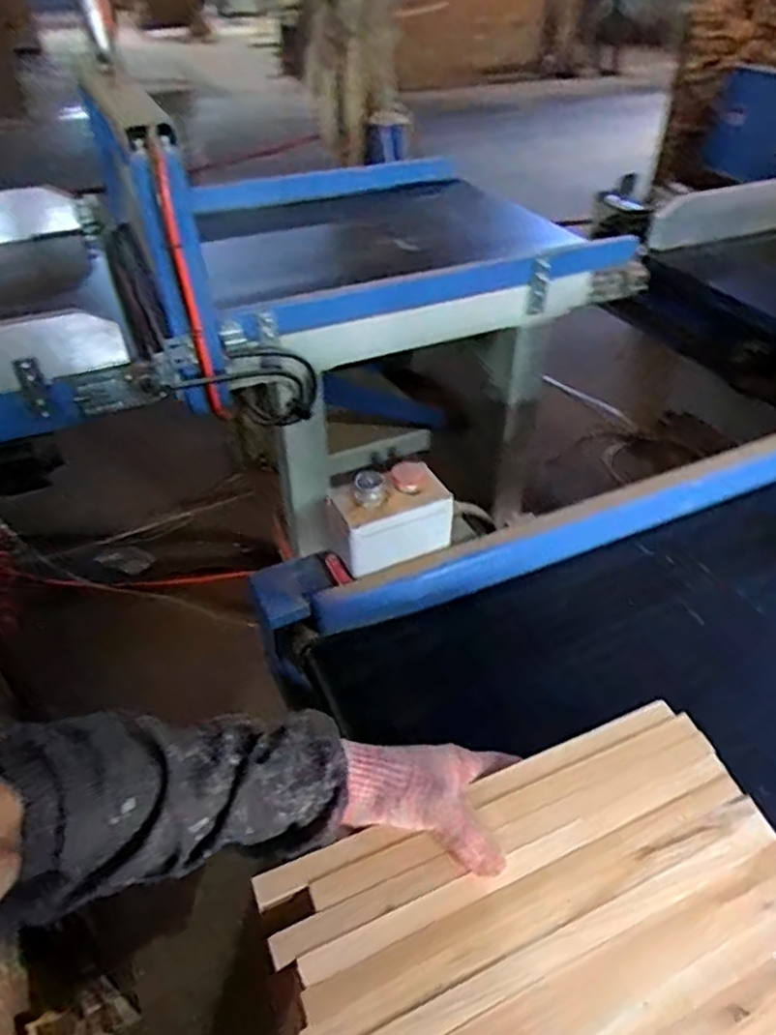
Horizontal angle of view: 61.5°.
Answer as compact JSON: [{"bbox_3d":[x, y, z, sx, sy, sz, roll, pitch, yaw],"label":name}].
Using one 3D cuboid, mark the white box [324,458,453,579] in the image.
[{"bbox_3d":[0.000,0.000,0.744,0.134,0.114,0.071,-18,45,-20],"label":"white box"}]

